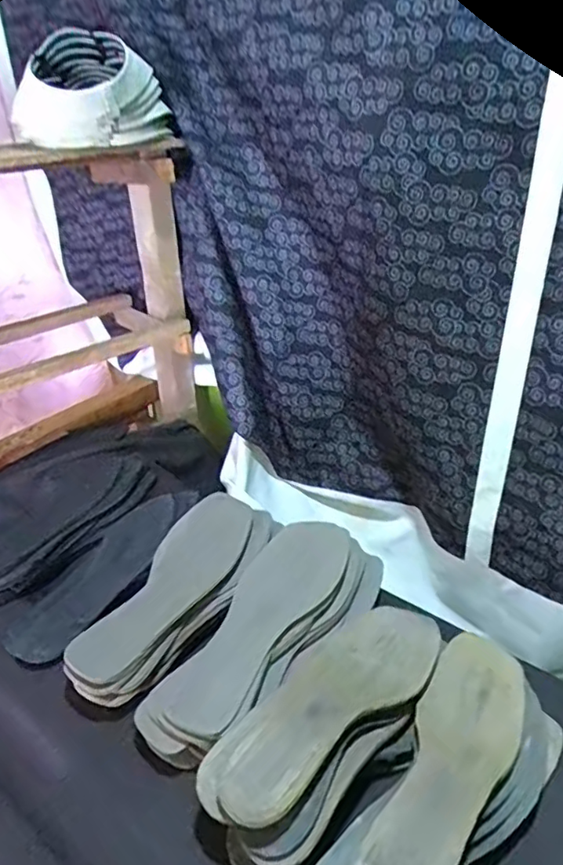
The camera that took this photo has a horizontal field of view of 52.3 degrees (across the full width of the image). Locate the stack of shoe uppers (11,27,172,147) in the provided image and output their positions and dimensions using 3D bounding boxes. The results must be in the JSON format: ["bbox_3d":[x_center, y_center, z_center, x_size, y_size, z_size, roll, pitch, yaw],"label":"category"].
[{"bbox_3d":[-0.240,-0.425,0.719,0.178,0.112,0.249,-10,31,-17],"label":"stack of shoe uppers"}]

